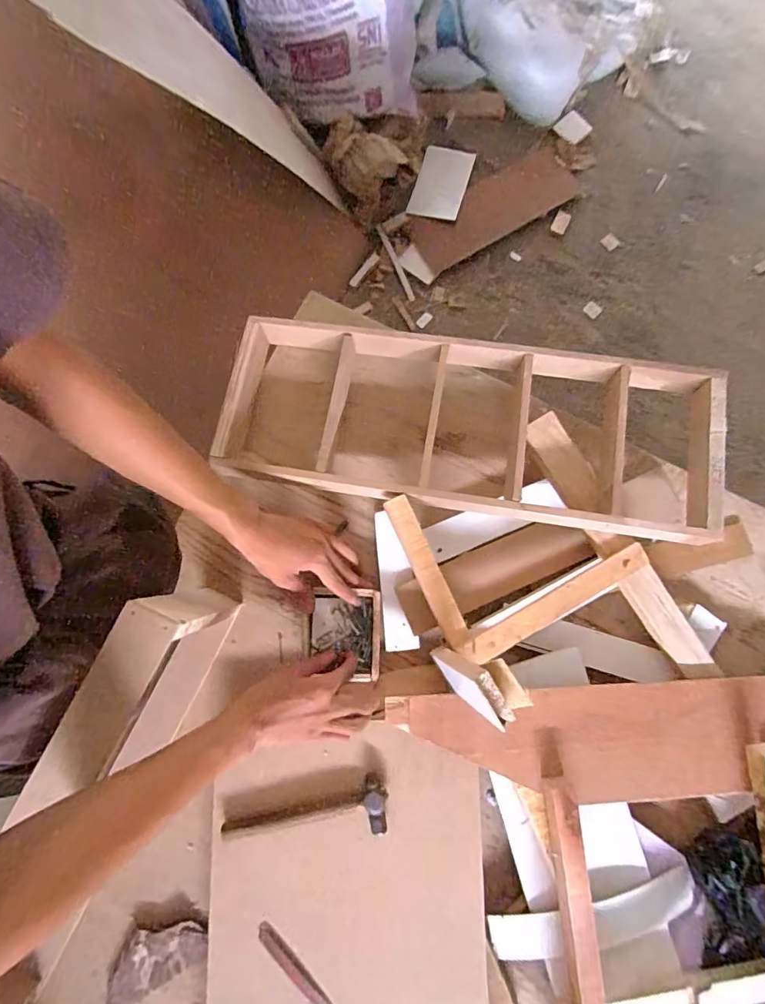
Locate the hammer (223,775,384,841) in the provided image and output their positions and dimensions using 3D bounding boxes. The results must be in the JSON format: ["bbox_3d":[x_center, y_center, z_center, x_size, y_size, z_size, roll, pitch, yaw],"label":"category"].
[{"bbox_3d":[-0.084,0.362,0.540,0.185,0.022,0.055,-16,82,-3],"label":"hammer"}]

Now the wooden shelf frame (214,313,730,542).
[{"bbox_3d":[0.103,-0.095,0.615,0.609,0.095,0.222,10,81,1],"label":"wooden shelf frame"}]

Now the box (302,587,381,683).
[{"bbox_3d":[-0.051,0.163,0.600,0.094,0.034,0.104,2,78,-1],"label":"box"}]

